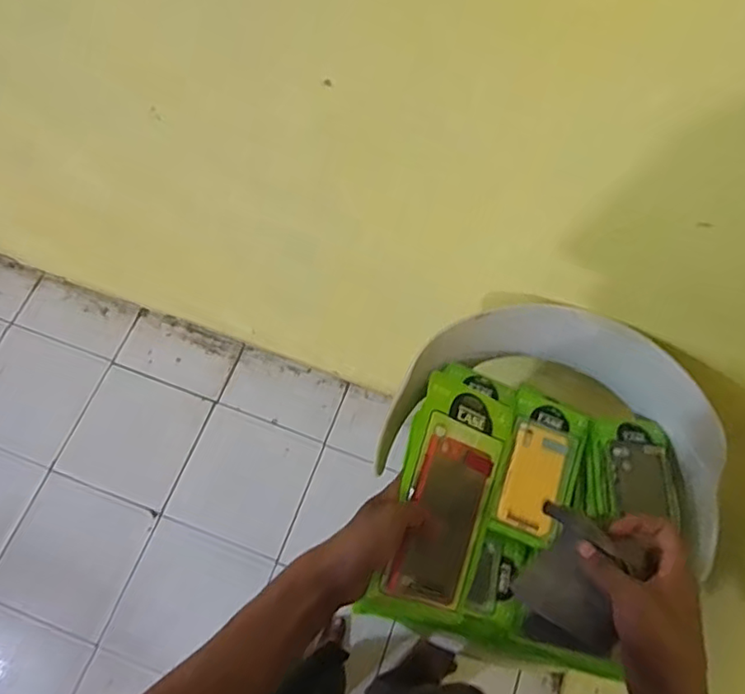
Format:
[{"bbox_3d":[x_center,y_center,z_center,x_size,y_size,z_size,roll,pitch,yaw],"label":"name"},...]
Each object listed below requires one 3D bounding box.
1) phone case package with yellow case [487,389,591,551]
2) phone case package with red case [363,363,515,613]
[{"bbox_3d":[0.241,0.168,0.858,0.108,0.024,0.223,20,69,6],"label":"phone case package with yellow case"},{"bbox_3d":[0.072,0.137,0.560,0.107,0.014,0.202,27,73,-29],"label":"phone case package with red case"}]

